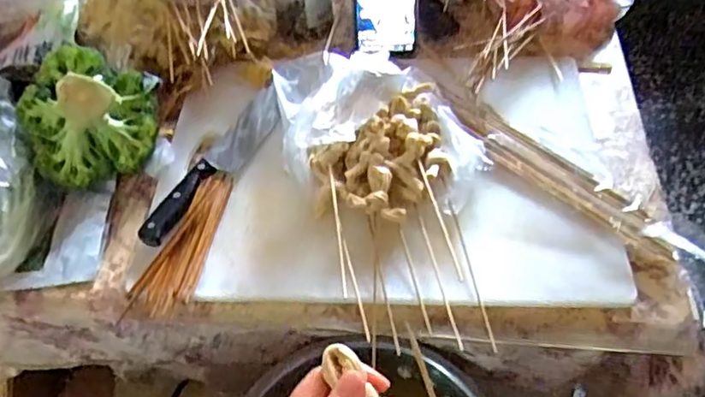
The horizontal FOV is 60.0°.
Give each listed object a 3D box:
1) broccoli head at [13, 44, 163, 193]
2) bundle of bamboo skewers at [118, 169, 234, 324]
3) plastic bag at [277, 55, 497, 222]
[{"bbox_3d":[-0.261,-0.091,0.601,0.132,0.102,0.108,-31,57,-19],"label":"broccoli head"},{"bbox_3d":[-0.150,0.041,0.576,0.050,0.015,0.160,15,55,15],"label":"bundle of bamboo skewers"},{"bbox_3d":[0.028,-0.082,0.582,0.184,0.113,0.184,-10,52,-4],"label":"plastic bag"}]

